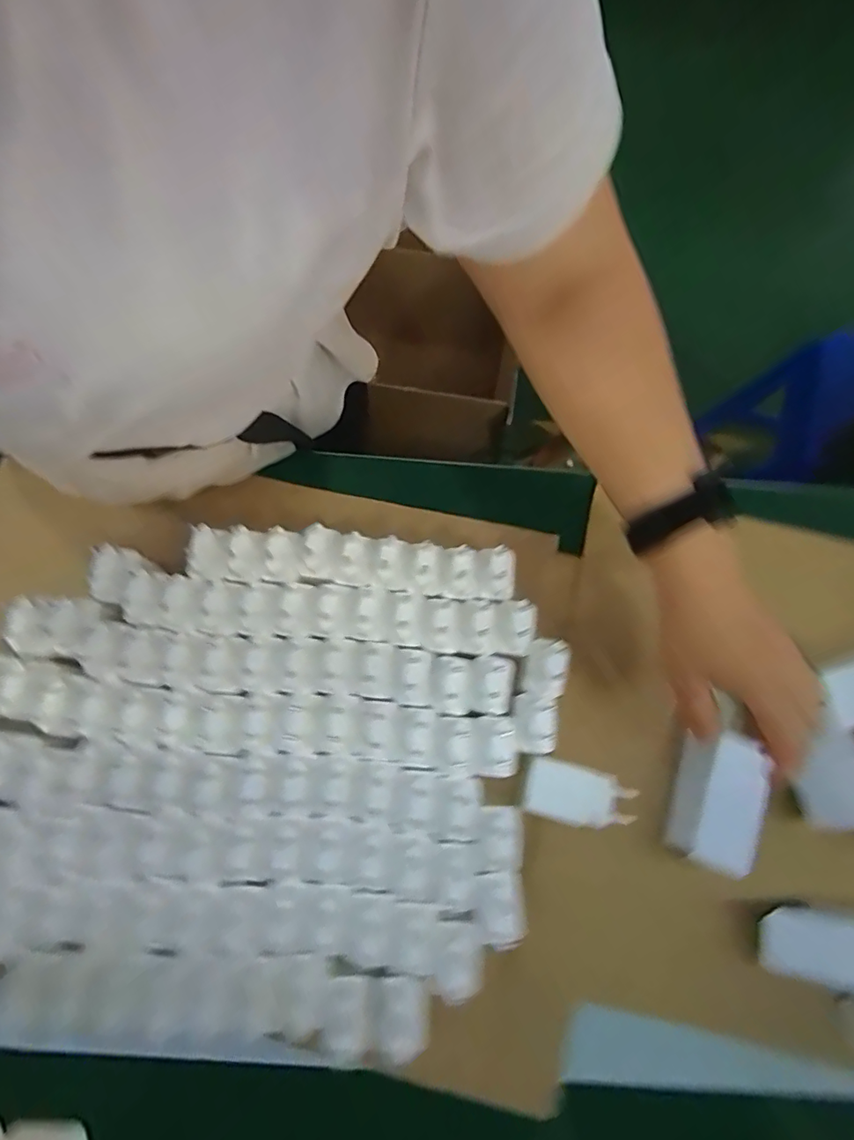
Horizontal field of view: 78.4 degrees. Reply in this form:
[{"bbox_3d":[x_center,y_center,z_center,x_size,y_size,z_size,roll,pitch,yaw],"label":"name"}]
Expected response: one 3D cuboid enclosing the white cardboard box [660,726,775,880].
[{"bbox_3d":[0.209,0.166,0.382,0.046,0.041,0.089,15,75,2],"label":"white cardboard box"}]

